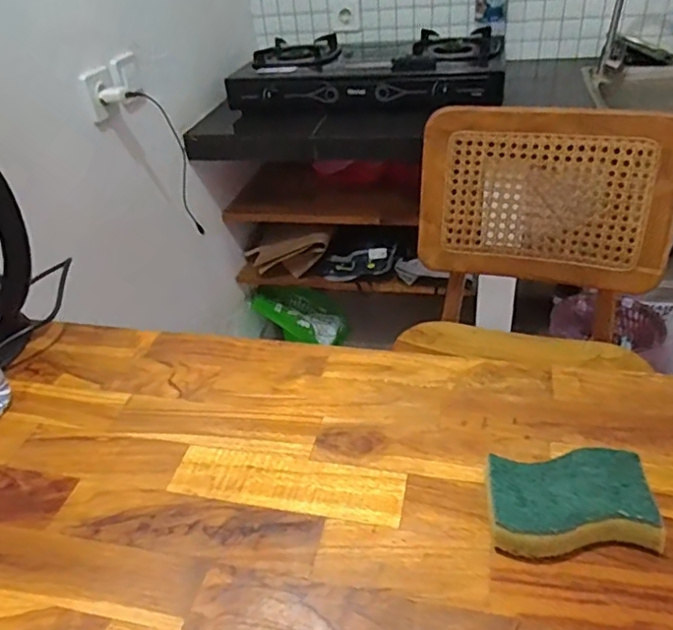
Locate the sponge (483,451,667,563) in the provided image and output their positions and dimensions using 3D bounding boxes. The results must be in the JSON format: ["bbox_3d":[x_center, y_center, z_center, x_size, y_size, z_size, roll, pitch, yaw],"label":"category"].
[{"bbox_3d":[0.163,0.135,0.402,0.108,0.030,0.070,-2,37,5],"label":"sponge"}]

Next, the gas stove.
[{"bbox_3d":[0.104,-0.622,1.442,0.644,0.091,0.450,8,38,19],"label":"gas stove"}]

